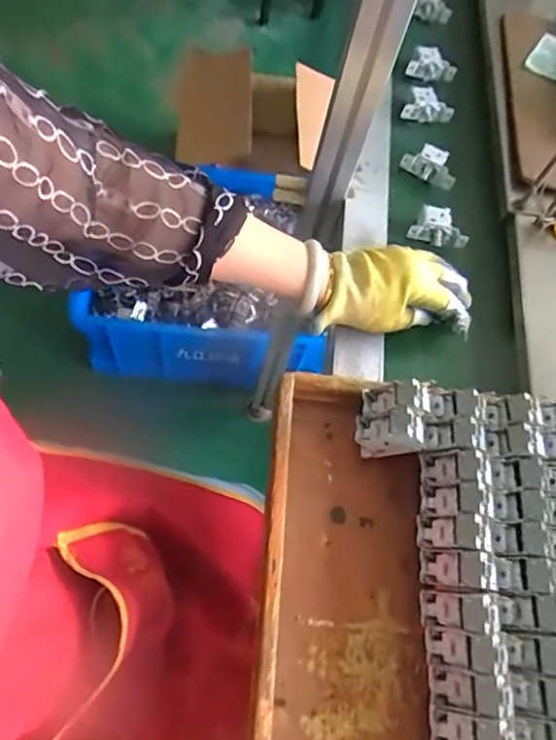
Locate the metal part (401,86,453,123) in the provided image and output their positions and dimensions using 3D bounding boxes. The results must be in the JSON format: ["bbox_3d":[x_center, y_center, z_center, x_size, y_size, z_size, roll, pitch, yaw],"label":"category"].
[{"bbox_3d":[0.193,-0.334,0.698,0.057,0.031,0.043,33,65,7],"label":"metal part"}]

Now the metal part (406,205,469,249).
[{"bbox_3d":[0.181,-0.161,0.620,0.066,0.025,0.038,15,64,-2],"label":"metal part"}]

